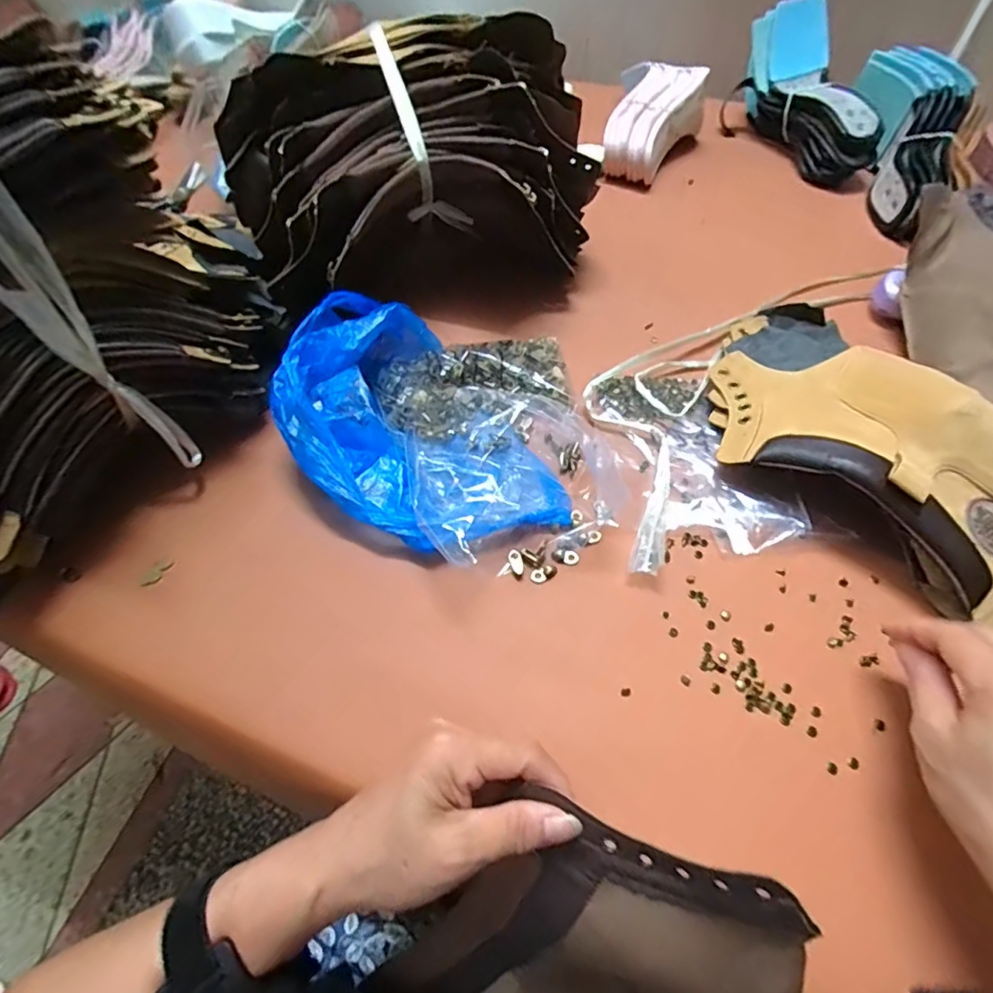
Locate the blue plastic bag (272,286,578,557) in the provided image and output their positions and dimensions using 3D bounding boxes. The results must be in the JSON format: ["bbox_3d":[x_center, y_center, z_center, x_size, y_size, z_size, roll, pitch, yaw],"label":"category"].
[{"bbox_3d":[-0.069,-0.054,0.391,0.155,0.059,0.239,-30,61,-16],"label":"blue plastic bag"}]

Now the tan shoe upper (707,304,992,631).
[{"bbox_3d":[0.264,-0.040,0.367,0.172,0.055,0.319,-22,58,-12],"label":"tan shoe upper"}]

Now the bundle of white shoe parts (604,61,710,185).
[{"bbox_3d":[0.195,-0.460,0.647,0.106,0.062,0.182,12,57,10],"label":"bundle of white shoe parts"}]

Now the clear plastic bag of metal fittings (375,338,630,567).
[{"bbox_3d":[0.004,-0.054,0.412,0.162,0.032,0.212,-16,57,-9],"label":"clear plastic bag of metal fittings"}]

